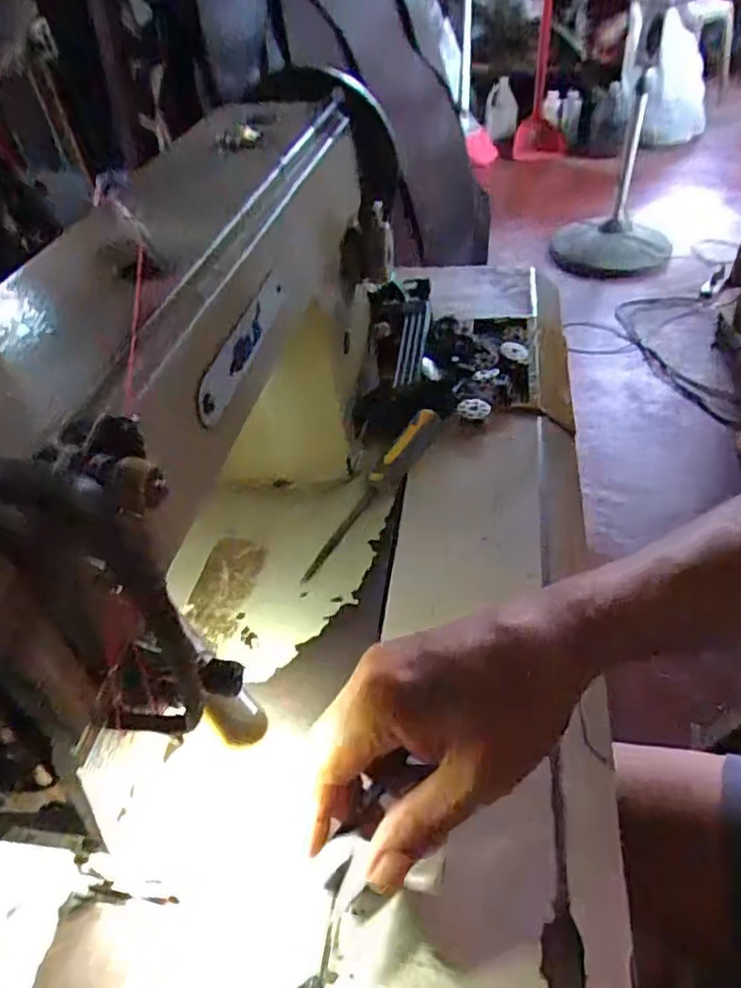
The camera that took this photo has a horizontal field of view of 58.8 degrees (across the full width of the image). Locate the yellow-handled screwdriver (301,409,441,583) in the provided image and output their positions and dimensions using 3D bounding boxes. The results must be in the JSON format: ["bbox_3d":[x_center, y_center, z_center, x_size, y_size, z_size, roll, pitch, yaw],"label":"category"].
[{"bbox_3d":[0.003,-0.004,0.453,0.016,0.023,0.162,20,50,24],"label":"yellow-handled screwdriver"}]

